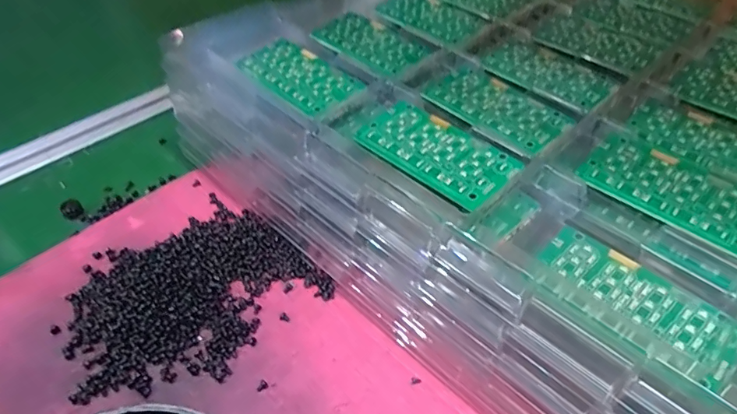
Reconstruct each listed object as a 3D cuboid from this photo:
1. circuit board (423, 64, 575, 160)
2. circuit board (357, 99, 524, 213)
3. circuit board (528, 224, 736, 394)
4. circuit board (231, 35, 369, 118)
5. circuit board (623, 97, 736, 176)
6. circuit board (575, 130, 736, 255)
[{"bbox_3d":[0.084,-0.067,0.331,0.051,0.006,0.092,-30,54,-28],"label":"circuit board"},{"bbox_3d":[0.039,-0.034,0.295,0.048,0.005,0.090,-34,56,-30],"label":"circuit board"},{"bbox_3d":[0.126,0.044,0.241,0.042,0.008,0.092,-35,56,-30],"label":"circuit board"},{"bbox_3d":[-0.050,-0.092,0.346,0.050,0.005,0.092,-31,55,-28],"label":"circuit board"},{"bbox_3d":[0.210,-0.040,0.311,0.048,0.005,0.093,-30,54,-28],"label":"circuit board"},{"bbox_3d":[0.170,-0.011,0.280,0.092,0.007,0.046,36,55,28],"label":"circuit board"}]

